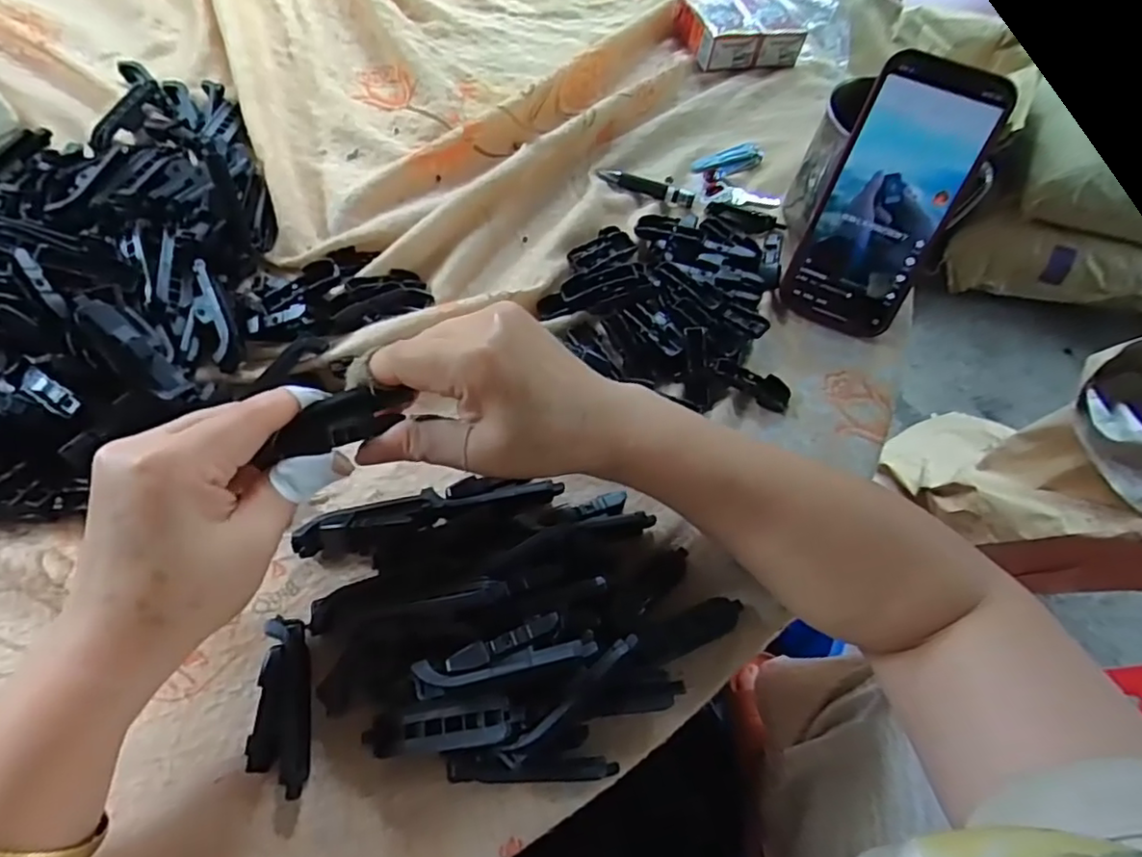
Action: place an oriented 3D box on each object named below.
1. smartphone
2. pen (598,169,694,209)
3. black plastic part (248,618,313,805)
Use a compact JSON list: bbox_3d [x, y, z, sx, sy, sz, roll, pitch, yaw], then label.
[{"bbox_3d":[0.197,-0.140,0.383,0.075,0.158,0.010,24,26,10],"label":"smartphone"},{"bbox_3d":[0.057,-0.185,0.468,0.077,0.010,0.013,22,61,9],"label":"pen"},{"bbox_3d":[-0.129,0.123,0.273,0.021,0.016,0.072,-8,61,-8],"label":"black plastic part"}]

